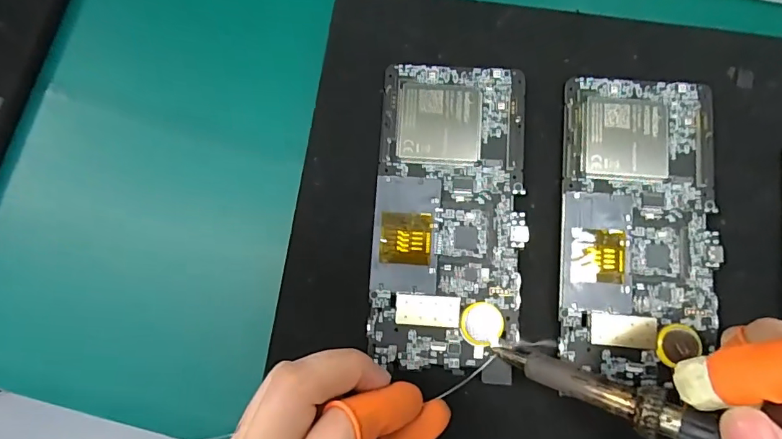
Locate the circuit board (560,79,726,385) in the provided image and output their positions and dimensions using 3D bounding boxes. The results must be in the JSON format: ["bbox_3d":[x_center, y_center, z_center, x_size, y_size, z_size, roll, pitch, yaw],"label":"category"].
[{"bbox_3d":[0.119,0.002,0.227,0.071,0.008,0.142,4,82,2],"label":"circuit board"}]

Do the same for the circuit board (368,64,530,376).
[{"bbox_3d":[0.029,-0.004,0.231,0.071,0.007,0.149,4,82,-2],"label":"circuit board"}]

